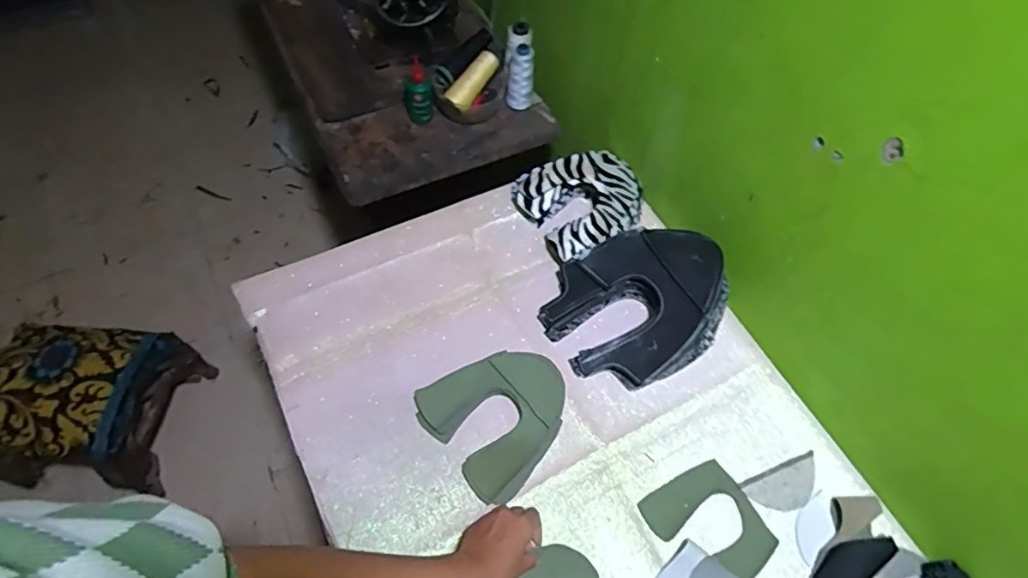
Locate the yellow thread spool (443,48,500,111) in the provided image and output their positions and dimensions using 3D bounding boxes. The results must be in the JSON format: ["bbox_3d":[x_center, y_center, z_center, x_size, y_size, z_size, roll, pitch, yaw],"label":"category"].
[{"bbox_3d":[-0.072,-0.350,0.934,0.114,0.041,0.040,-53,41,-7],"label":"yellow thread spool"}]

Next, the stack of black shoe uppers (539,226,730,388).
[{"bbox_3d":[0.167,0.011,0.744,0.233,0.096,0.198,-29,65,-18],"label":"stack of black shoe uppers"}]

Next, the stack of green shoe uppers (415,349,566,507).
[{"bbox_3d":[-0.013,0.150,0.691,0.169,0.029,0.160,-36,68,-22],"label":"stack of green shoe uppers"}]

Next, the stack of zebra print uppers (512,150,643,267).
[{"bbox_3d":[0.108,-0.136,0.836,0.181,0.070,0.165,-27,64,-17],"label":"stack of zebra print uppers"}]

